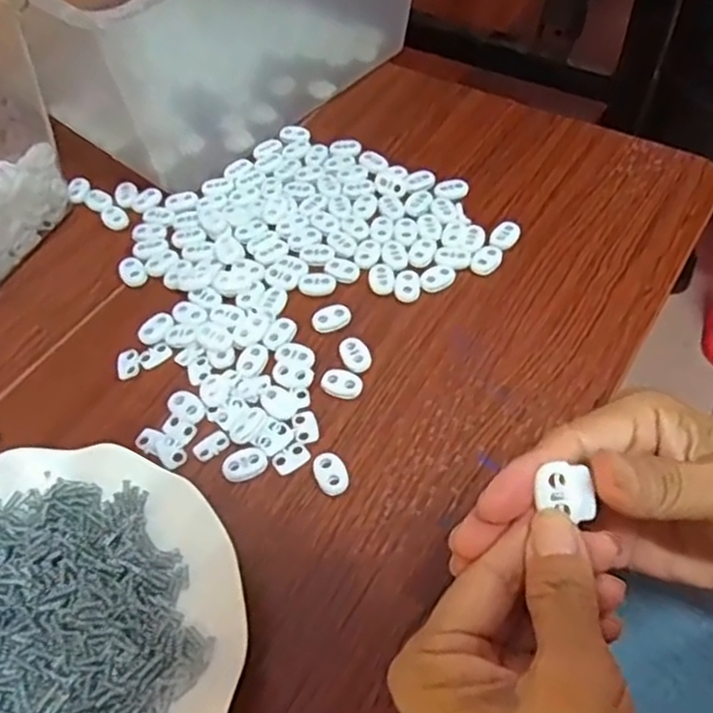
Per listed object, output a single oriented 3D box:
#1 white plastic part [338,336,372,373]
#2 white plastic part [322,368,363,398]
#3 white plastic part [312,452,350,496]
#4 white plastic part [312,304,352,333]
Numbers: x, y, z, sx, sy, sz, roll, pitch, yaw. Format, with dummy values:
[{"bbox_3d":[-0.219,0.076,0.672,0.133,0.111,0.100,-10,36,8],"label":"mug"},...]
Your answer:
[{"bbox_3d":[-0.001,-0.001,0.381,0.015,0.005,0.024,-25,57,-13],"label":"white plastic part"},{"bbox_3d":[-0.008,0.015,0.370,0.021,0.004,0.015,21,59,18],"label":"white plastic part"},{"bbox_3d":[-0.013,0.059,0.341,0.017,0.007,0.022,-23,56,-12],"label":"white plastic part"},{"bbox_3d":[-0.015,-0.023,0.397,0.022,0.004,0.017,-25,57,-13],"label":"white plastic part"}]

